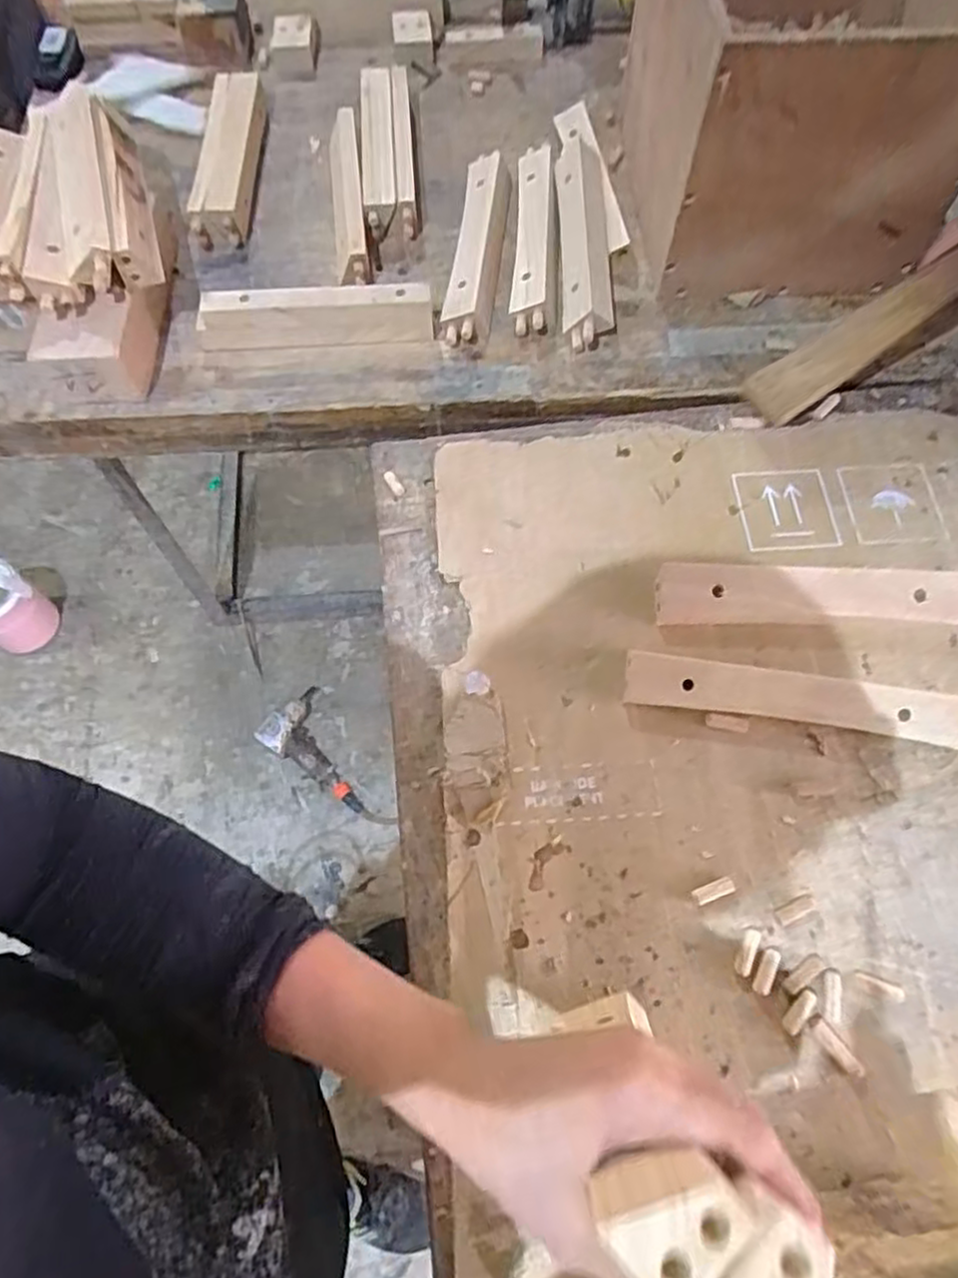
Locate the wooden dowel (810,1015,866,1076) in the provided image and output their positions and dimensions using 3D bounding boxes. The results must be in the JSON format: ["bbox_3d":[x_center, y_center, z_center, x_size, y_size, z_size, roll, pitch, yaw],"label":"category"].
[{"bbox_3d":[0.231,0.264,0.476,0.012,0.007,0.040,-33,69,-14],"label":"wooden dowel"}]

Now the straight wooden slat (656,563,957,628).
[{"bbox_3d":[0.271,-0.034,0.597,0.248,0.034,0.041,2,65,1],"label":"straight wooden slat"}]

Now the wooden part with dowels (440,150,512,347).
[{"bbox_3d":[-0.001,-0.419,0.786,0.048,0.025,0.261,6,65,3],"label":"wooden part with dowels"}]

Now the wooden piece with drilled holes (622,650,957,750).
[{"bbox_3d":[0.239,0.044,0.557,0.246,0.029,0.038,7,65,4],"label":"wooden piece with drilled holes"}]

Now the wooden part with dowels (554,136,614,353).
[{"bbox_3d":[0.110,-0.430,0.786,0.052,0.039,0.285,-1,65,0],"label":"wooden part with dowels"}]

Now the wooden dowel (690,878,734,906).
[{"bbox_3d":[0.164,0.176,0.514,0.029,0.006,0.011,-20,66,-8],"label":"wooden dowel"}]

